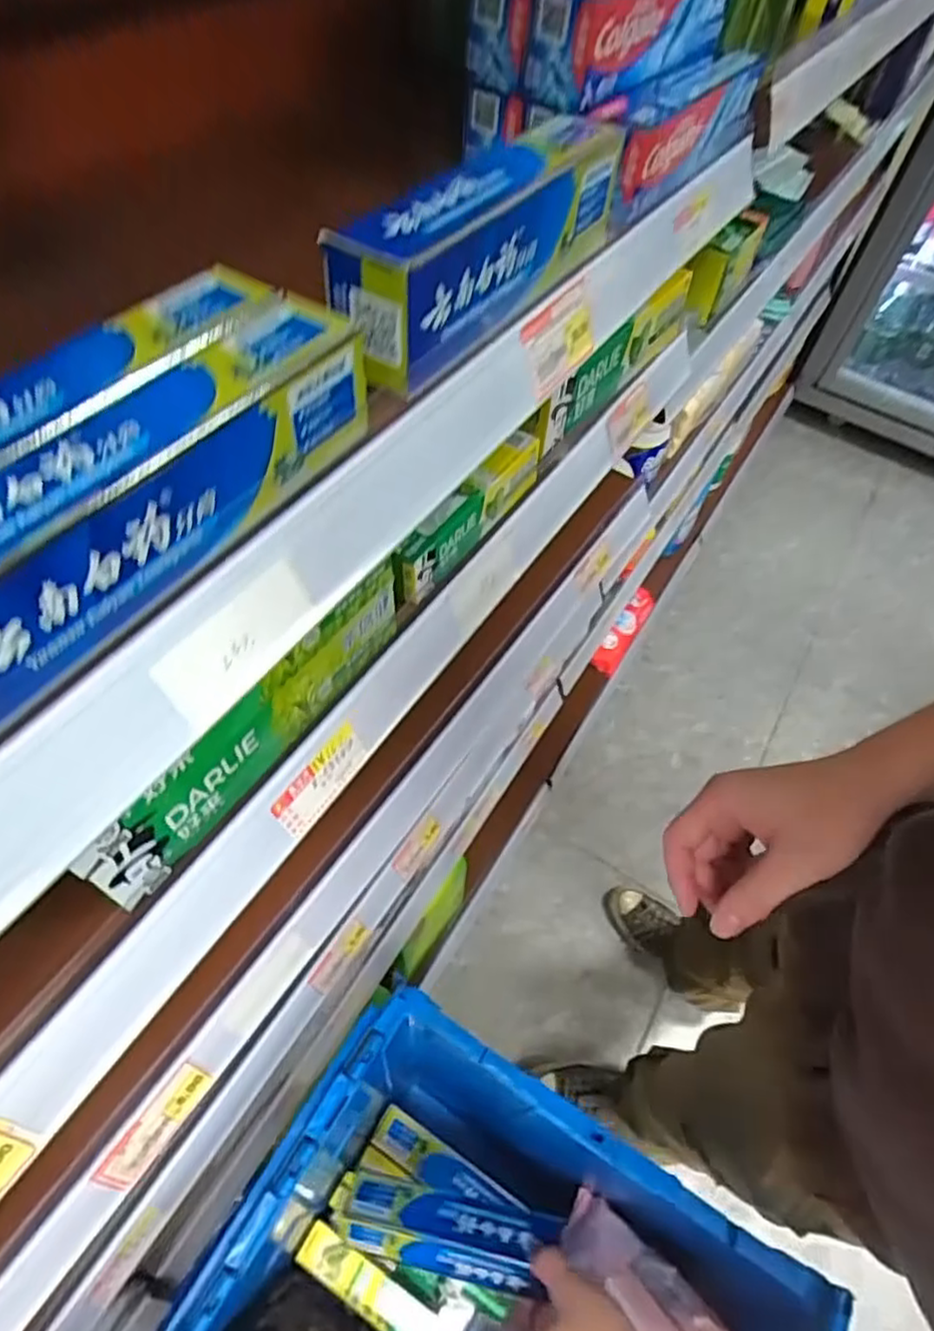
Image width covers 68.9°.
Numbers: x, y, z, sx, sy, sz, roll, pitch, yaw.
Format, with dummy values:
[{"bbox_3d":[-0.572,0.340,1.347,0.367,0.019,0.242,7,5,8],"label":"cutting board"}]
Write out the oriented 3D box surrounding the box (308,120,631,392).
[{"bbox_3d":[0.016,-0.204,0.318,0.043,0.054,0.201,30,58,15],"label":"box"}]

